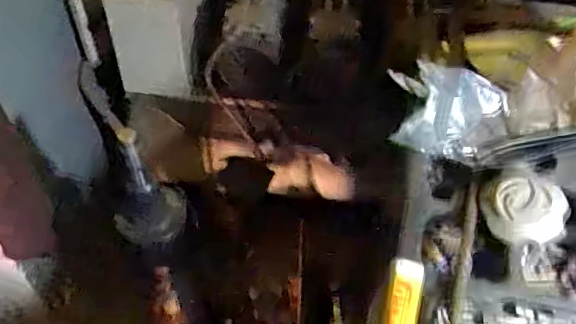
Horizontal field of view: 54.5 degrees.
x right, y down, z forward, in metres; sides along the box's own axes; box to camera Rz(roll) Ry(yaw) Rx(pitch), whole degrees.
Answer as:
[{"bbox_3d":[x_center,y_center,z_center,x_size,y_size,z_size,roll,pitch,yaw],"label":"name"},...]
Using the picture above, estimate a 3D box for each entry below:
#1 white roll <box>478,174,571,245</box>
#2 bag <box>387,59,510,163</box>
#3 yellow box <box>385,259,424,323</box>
[{"bbox_3d":[0.252,0.050,0.600,0.090,0.039,0.078,29,55,22],"label":"white roll"},{"bbox_3d":[0.192,-0.064,0.688,0.141,0.063,0.107,17,51,13],"label":"bag"},{"bbox_3d":[0.108,0.141,0.529,0.032,0.014,0.107,12,50,9],"label":"yellow box"}]

